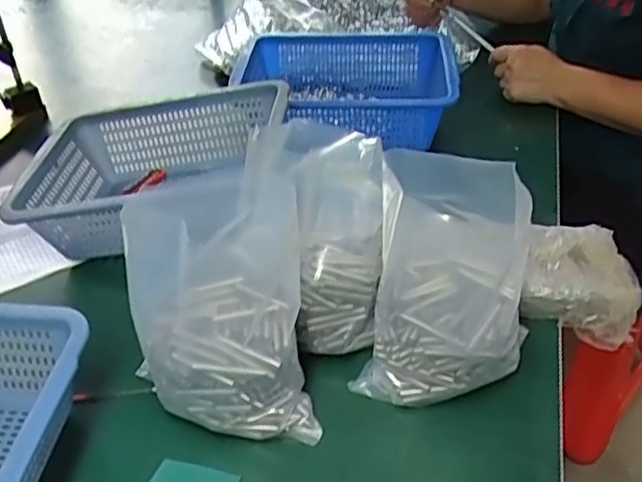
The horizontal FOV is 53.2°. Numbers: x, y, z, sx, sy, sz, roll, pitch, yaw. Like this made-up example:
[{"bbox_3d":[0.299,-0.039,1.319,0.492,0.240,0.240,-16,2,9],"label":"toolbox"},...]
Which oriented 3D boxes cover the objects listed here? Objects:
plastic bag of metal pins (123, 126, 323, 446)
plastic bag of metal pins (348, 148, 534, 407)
[{"bbox_3d":[-0.082,0.045,0.562,0.149,0.191,0.172,-1,39,4],"label":"plastic bag of metal pins"},{"bbox_3d":[0.111,0.035,0.556,0.136,0.194,0.123,8,41,14],"label":"plastic bag of metal pins"}]

